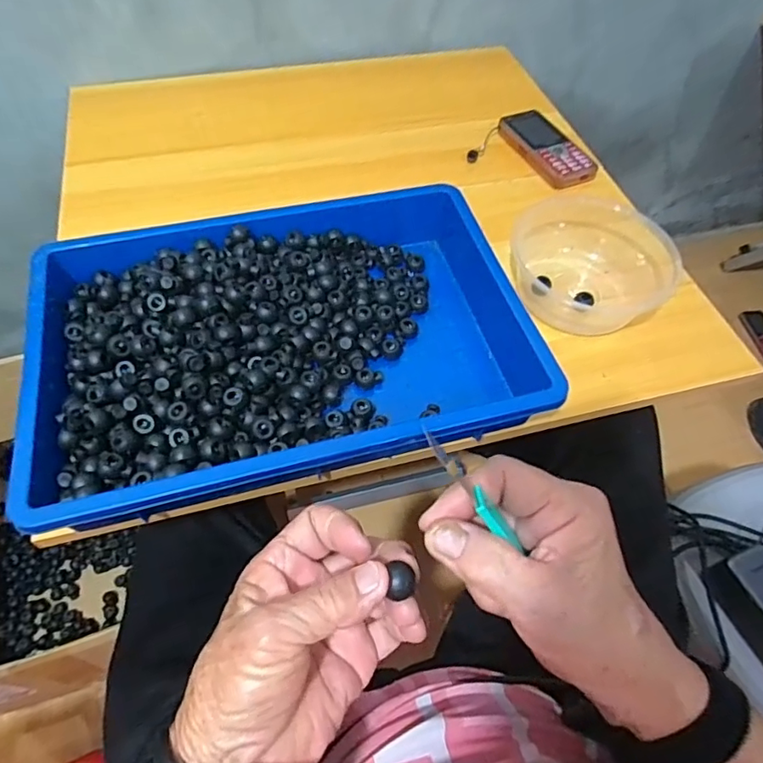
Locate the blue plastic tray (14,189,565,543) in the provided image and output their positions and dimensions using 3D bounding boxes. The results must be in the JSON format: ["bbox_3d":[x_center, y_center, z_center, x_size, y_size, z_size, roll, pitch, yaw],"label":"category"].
[{"bbox_3d":[-0.077,-0.040,0.439,0.369,0.066,0.267,-13,59,-11],"label":"blue plastic tray"}]

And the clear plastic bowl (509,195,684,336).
[{"bbox_3d":[0.212,-0.124,0.519,0.172,0.044,0.145,-39,67,-24],"label":"clear plastic bowl"}]

